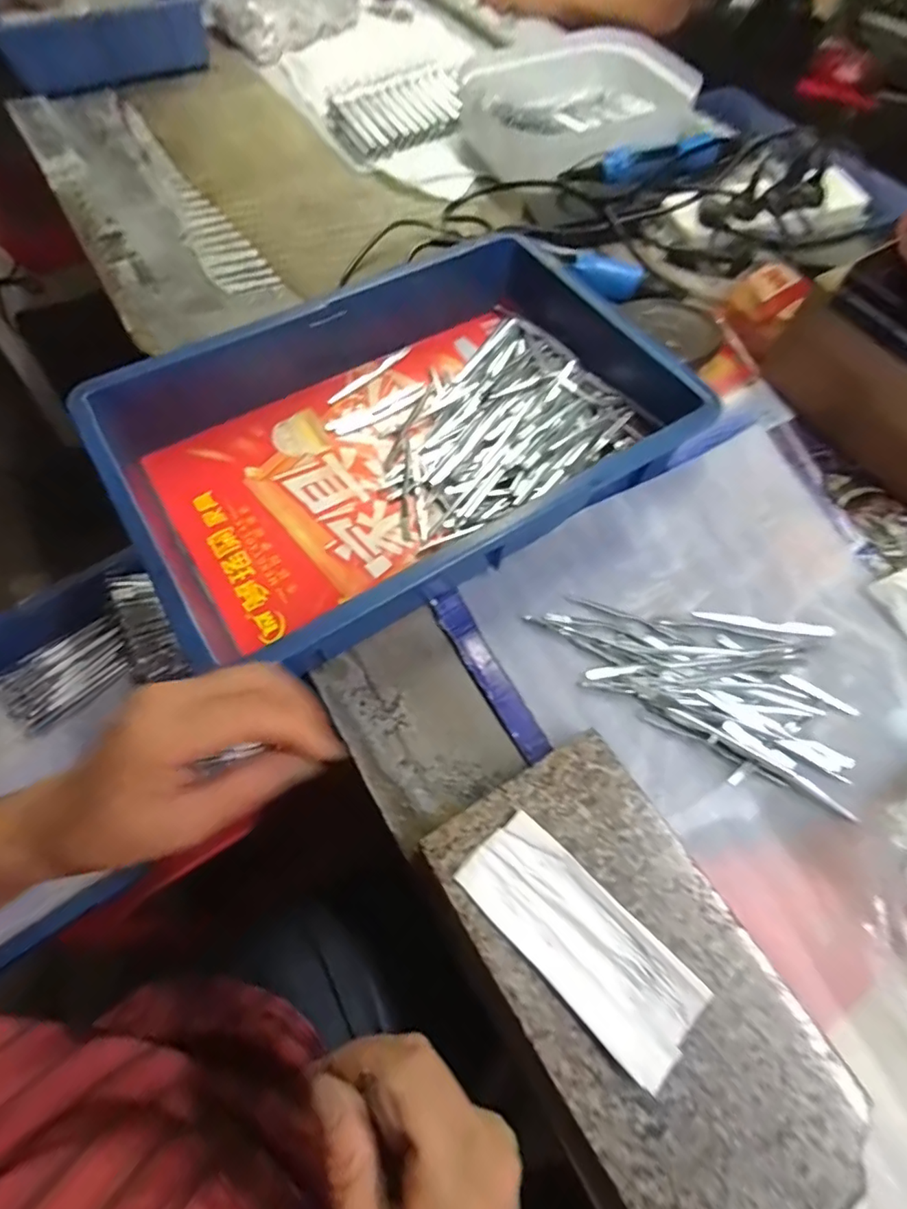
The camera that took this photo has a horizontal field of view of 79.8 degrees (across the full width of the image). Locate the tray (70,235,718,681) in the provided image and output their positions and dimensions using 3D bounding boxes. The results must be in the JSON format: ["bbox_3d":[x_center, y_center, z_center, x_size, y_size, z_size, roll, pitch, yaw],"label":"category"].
[{"bbox_3d":[-0.035,-0.139,0.450,0.428,0.079,0.281,-29,66,-17],"label":"tray"}]

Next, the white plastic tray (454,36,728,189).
[{"bbox_3d":[0.162,-0.623,0.689,0.281,0.085,0.236,-15,62,-10],"label":"white plastic tray"}]

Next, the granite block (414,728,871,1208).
[{"bbox_3d":[0.096,0.208,0.300,0.138,0.036,0.238,-28,65,-16],"label":"granite block"}]

